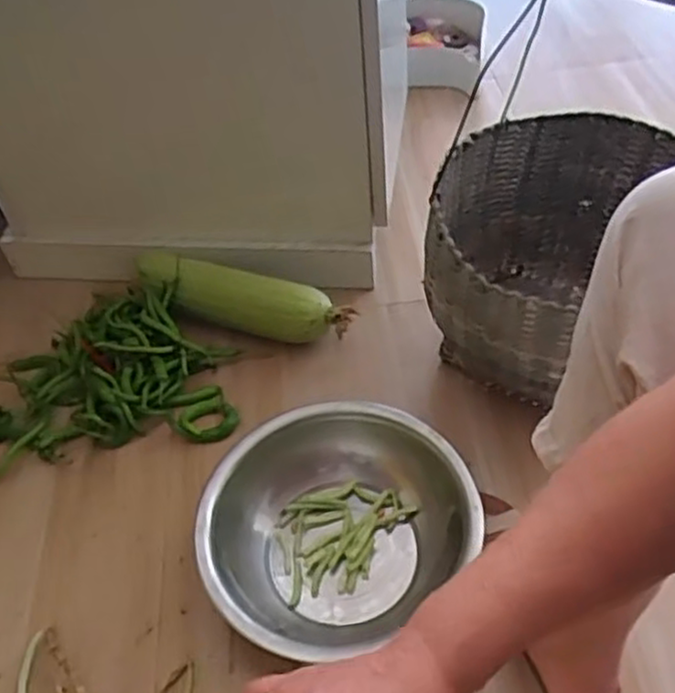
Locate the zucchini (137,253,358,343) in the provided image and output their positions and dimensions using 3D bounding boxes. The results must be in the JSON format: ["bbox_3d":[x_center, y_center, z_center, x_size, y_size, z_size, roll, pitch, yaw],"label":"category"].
[{"bbox_3d":[-0.130,-0.057,0.999,0.311,0.079,0.075,16,51,20],"label":"zucchini"}]

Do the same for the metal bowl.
[{"bbox_3d":[-0.005,0.182,0.766,0.275,0.082,0.237,-28,51,-19],"label":"metal bowl"}]

